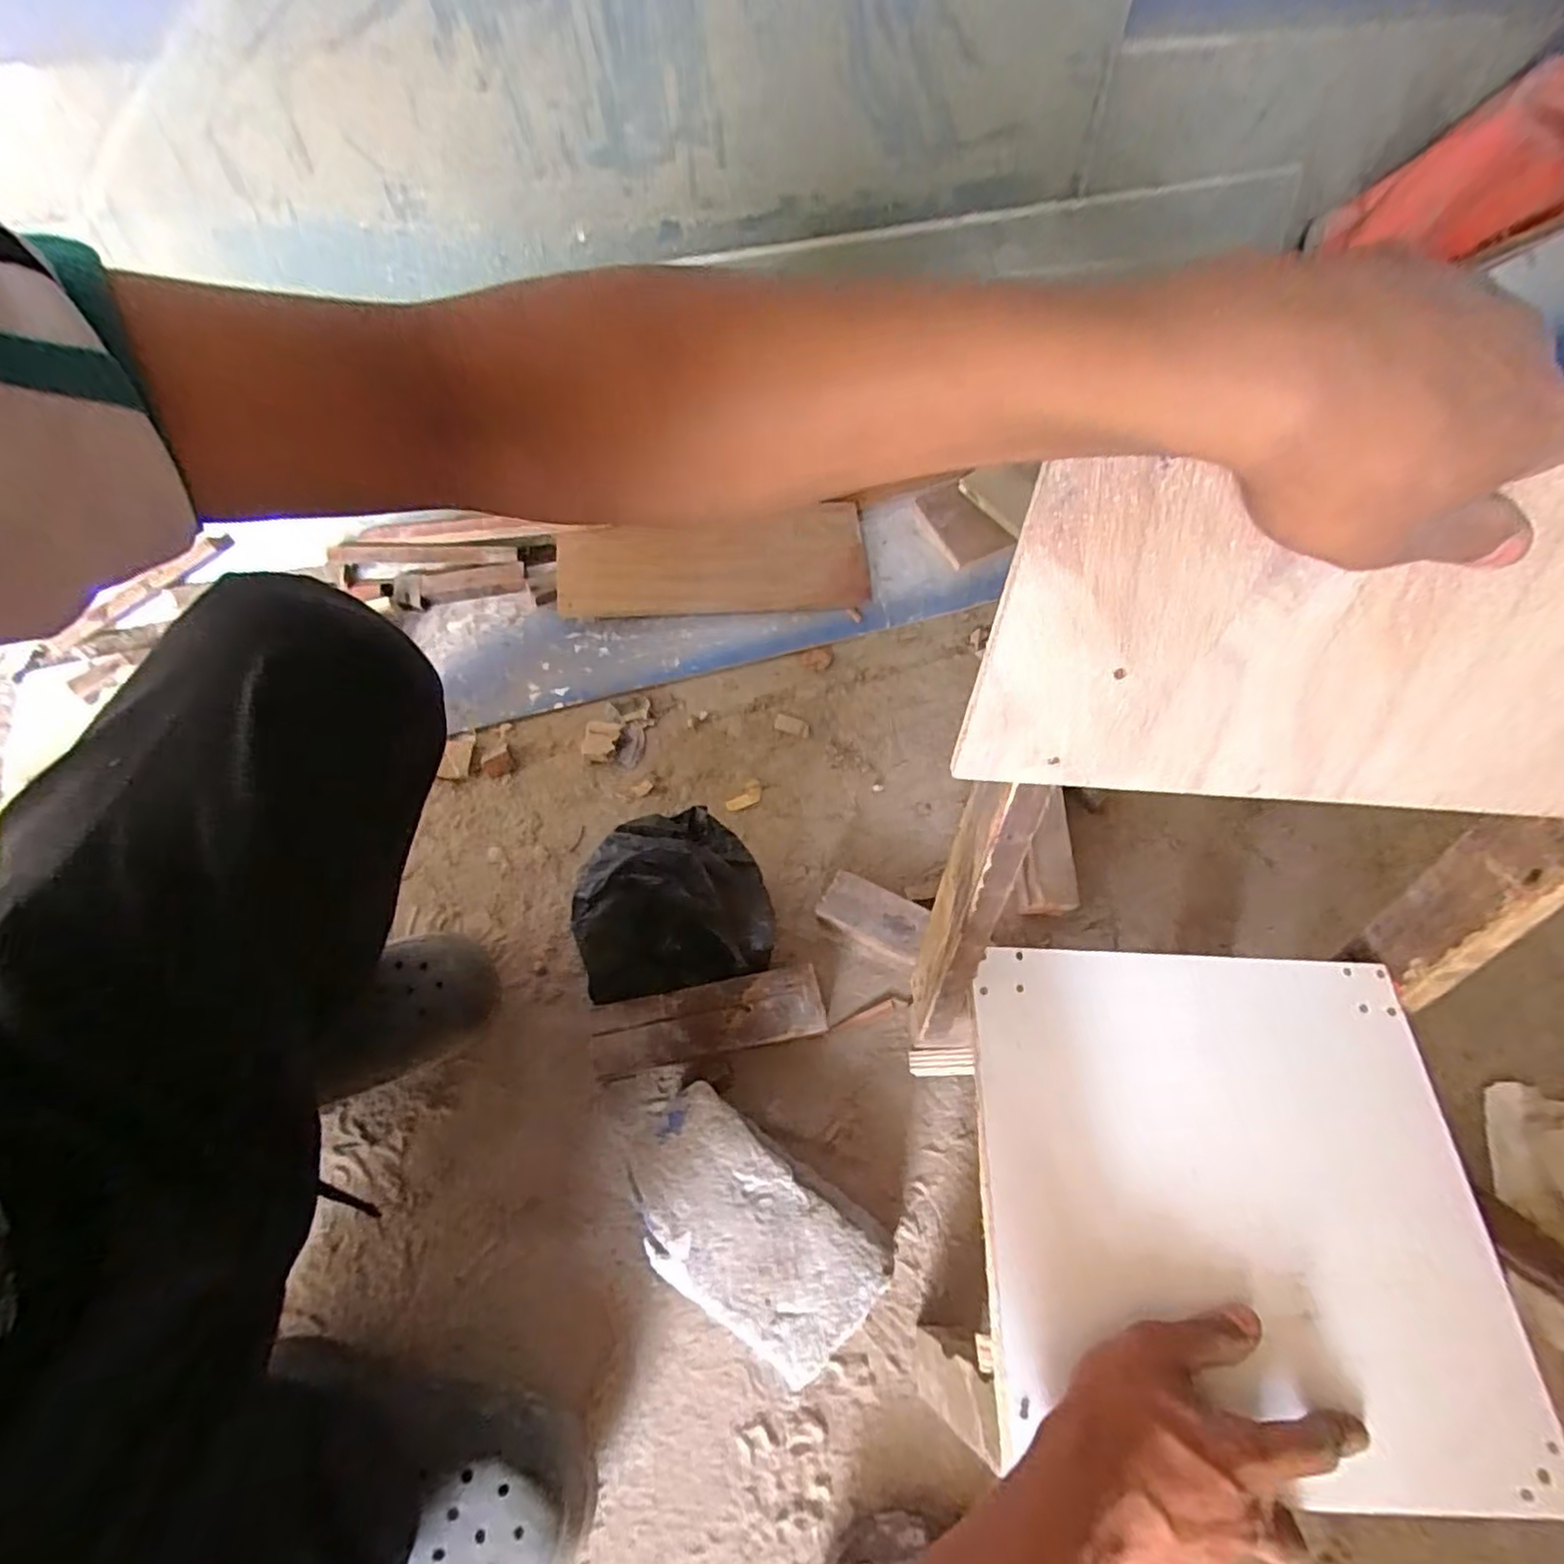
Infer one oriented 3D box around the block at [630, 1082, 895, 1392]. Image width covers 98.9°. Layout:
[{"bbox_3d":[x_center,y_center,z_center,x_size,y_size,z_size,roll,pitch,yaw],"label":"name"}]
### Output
[{"bbox_3d":[-0.030,0.351,0.527,0.206,0.072,0.123,34,66,14],"label":"block"}]

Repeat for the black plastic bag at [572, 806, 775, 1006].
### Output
[{"bbox_3d":[-0.101,0.109,0.616,0.170,0.123,0.146,-10,63,-8],"label":"black plastic bag"}]

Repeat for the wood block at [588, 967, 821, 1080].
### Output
[{"bbox_3d":[-0.066,0.218,0.606,0.200,0.042,0.060,-9,63,-8],"label":"wood block"}]

